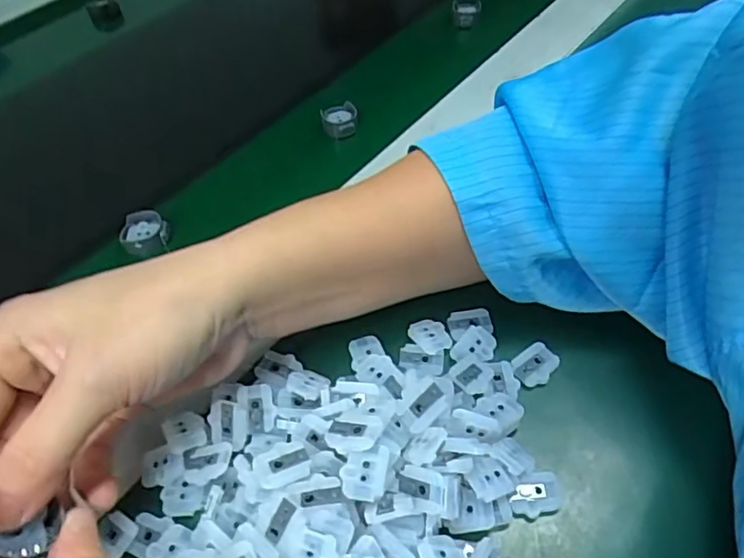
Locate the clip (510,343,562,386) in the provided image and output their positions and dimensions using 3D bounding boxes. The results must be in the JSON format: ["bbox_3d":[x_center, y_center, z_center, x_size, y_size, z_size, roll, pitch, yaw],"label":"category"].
[{"bbox_3d":[0.078,0.041,0.277,0.021,0.004,0.017,-31,54,-19],"label":"clip"}]

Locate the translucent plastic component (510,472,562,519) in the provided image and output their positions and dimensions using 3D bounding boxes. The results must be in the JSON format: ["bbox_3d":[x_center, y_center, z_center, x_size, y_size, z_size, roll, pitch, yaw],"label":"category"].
[{"bbox_3d":[0.068,0.089,0.238,0.020,0.007,0.016,-6,50,1],"label":"translucent plastic component"}]

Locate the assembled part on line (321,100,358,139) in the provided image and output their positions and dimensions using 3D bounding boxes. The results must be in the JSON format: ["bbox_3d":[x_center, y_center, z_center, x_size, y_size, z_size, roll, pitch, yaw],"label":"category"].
[{"bbox_3d":[-0.023,-0.117,0.426,0.026,0.013,0.029,-18,51,-9],"label":"assembled part on line"}]

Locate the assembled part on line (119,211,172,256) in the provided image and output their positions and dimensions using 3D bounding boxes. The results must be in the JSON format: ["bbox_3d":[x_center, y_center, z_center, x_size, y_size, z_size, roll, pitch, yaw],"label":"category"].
[{"bbox_3d":[-0.144,-0.029,0.364,0.029,0.014,0.026,-26,53,-15],"label":"assembled part on line"}]

